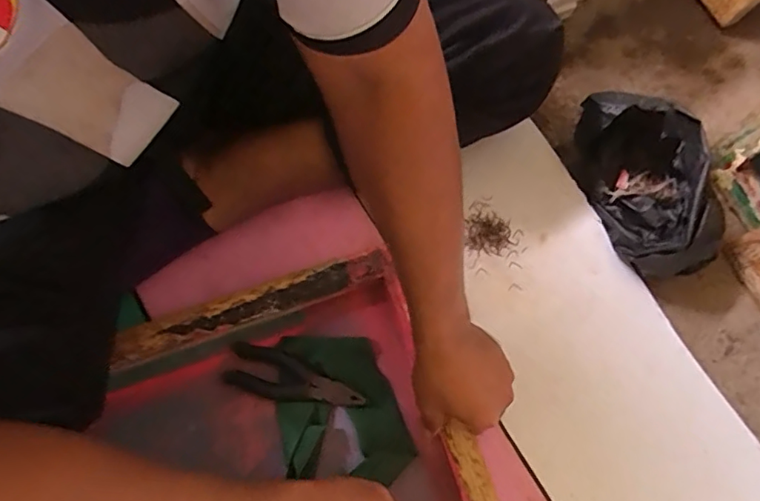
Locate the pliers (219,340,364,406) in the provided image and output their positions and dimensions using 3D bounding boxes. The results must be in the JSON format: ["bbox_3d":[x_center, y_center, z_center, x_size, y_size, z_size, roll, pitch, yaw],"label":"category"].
[{"bbox_3d":[-0.091,0.141,0.585,0.147,0.012,0.046,19,72,4],"label":"pliers"}]

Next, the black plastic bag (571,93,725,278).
[{"bbox_3d":[0.314,-0.076,0.638,0.116,0.102,0.208,-17,73,-8],"label":"black plastic bag"}]

